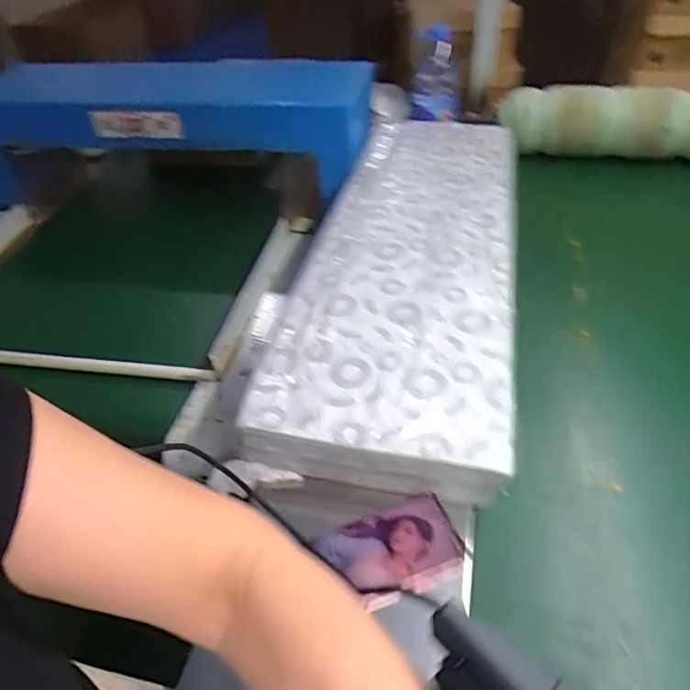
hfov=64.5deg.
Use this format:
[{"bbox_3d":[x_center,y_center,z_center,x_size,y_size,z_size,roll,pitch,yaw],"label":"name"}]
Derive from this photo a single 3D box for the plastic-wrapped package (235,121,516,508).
[{"bbox_3d":[0.107,-0.170,0.887,0.308,0.085,0.882,6,43,10],"label":"plastic-wrapped package"}]

